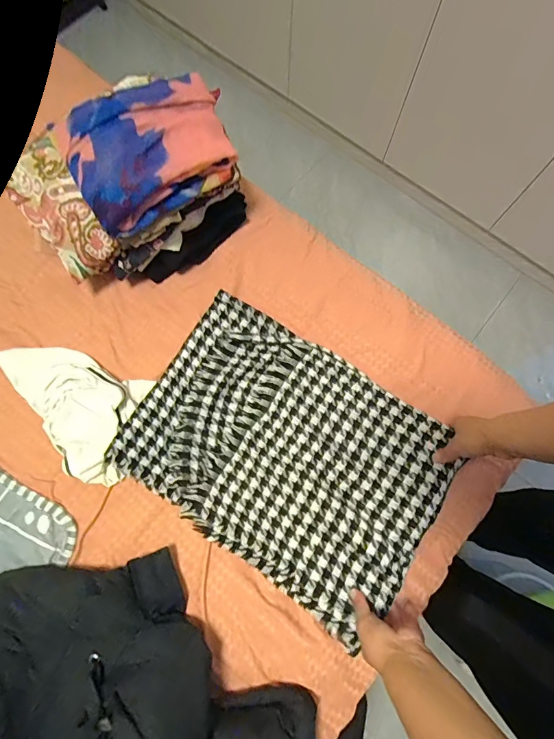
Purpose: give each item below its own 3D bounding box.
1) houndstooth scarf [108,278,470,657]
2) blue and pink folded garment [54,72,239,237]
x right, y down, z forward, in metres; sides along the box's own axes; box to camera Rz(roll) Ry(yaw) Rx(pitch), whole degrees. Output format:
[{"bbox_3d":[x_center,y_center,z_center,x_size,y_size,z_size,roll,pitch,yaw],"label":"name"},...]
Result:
[{"bbox_3d":[0.014,0.125,0.618,0.470,0.047,0.347,31,77,9],"label":"houndstooth scarf"},{"bbox_3d":[-0.187,-0.332,0.579,0.245,0.083,0.160,-33,78,-9],"label":"blue and pink folded garment"}]

